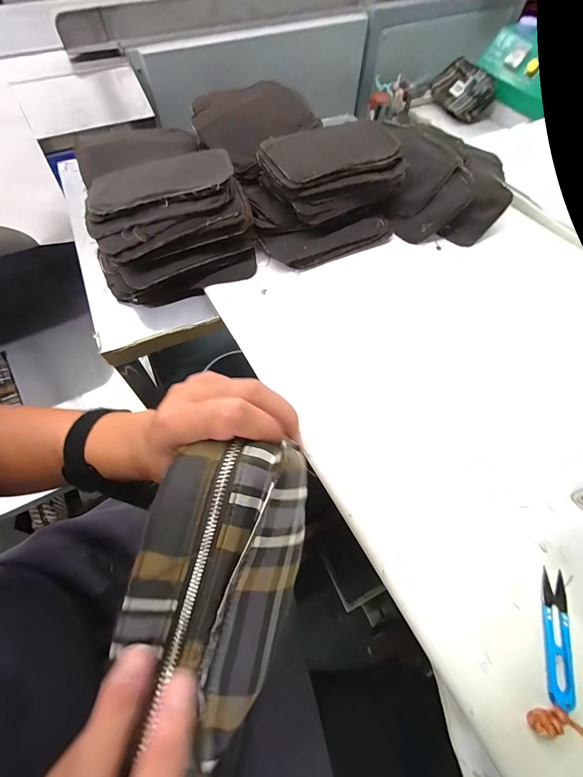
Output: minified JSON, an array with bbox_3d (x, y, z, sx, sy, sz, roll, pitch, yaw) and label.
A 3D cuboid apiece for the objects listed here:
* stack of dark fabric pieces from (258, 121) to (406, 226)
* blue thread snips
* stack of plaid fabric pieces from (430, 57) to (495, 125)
[{"bbox_3d":[0.065,-0.341,0.522,0.207,0.084,0.144,-23,65,-14],"label":"stack of dark fabric pieces"},{"bbox_3d":[0.234,0.216,0.285,0.024,0.006,0.099,18,62,8],"label":"blue thread snips"},{"bbox_3d":[0.546,-0.957,1.052,0.113,0.087,0.207,-21,64,-13],"label":"stack of plaid fabric pieces"}]

